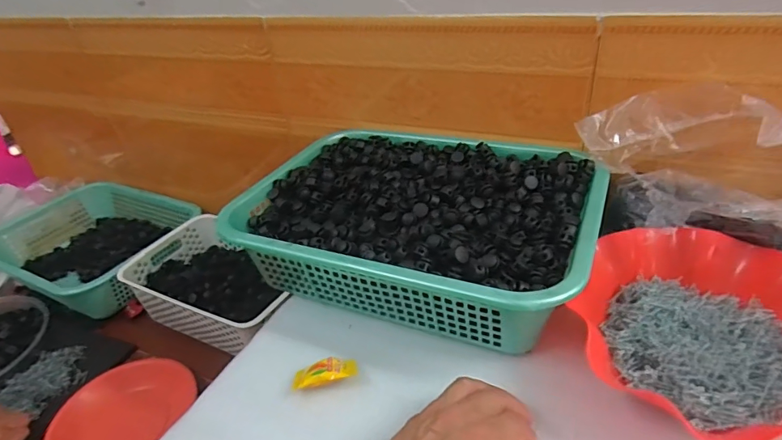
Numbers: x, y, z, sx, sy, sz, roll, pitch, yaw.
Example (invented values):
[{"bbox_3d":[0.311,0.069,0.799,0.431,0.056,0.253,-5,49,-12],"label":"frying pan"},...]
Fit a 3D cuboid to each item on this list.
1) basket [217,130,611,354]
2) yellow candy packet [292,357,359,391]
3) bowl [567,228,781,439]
[{"bbox_3d":[0.032,-0.004,0.549,0.388,0.083,0.296,14,40,27],"label":"basket"},{"bbox_3d":[-0.061,0.143,0.433,0.060,0.020,0.029,-10,35,-4],"label":"yellow candy packet"},{"bbox_3d":[0.276,0.097,0.404,0.208,0.060,0.218,-5,35,3],"label":"bowl"}]

